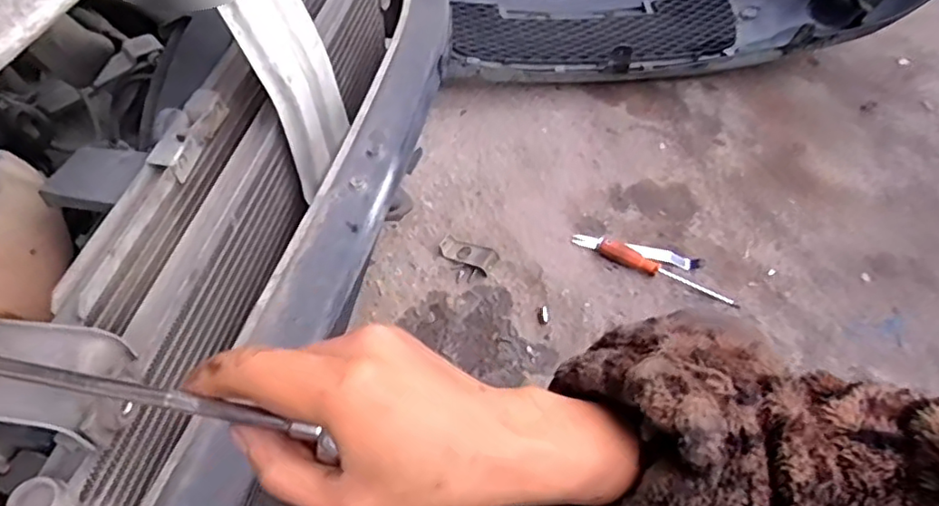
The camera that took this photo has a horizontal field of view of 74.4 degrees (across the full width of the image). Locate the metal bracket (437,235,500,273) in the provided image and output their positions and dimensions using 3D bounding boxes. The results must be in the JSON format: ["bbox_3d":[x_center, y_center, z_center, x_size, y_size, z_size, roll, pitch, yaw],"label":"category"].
[{"bbox_3d":[-0.002,-0.003,1.120,0.111,0.015,0.044,23,54,15],"label":"metal bracket"}]

